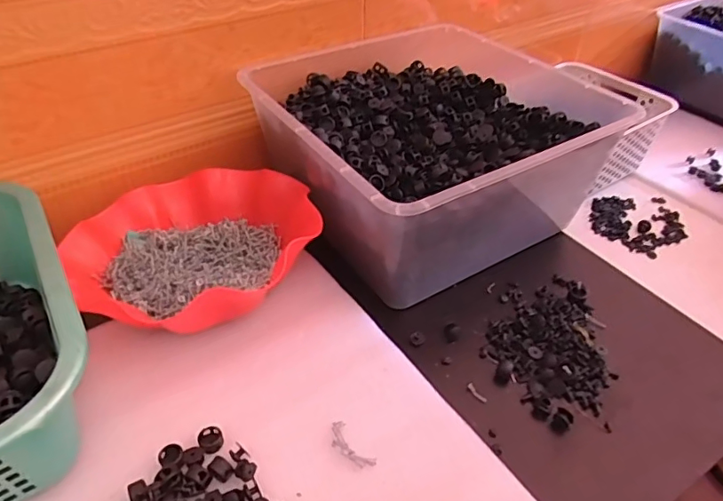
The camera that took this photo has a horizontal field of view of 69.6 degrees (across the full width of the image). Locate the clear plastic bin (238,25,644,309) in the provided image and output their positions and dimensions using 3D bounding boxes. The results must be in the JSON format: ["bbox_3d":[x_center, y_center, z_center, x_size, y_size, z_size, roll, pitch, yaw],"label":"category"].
[{"bbox_3d":[0.064,-0.117,0.555,0.292,0.127,0.300,-21,48,-25],"label":"clear plastic bin"}]

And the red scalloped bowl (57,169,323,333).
[{"bbox_3d":[-0.152,-0.014,0.483,0.221,0.066,0.200,20,45,16],"label":"red scalloped bowl"}]

